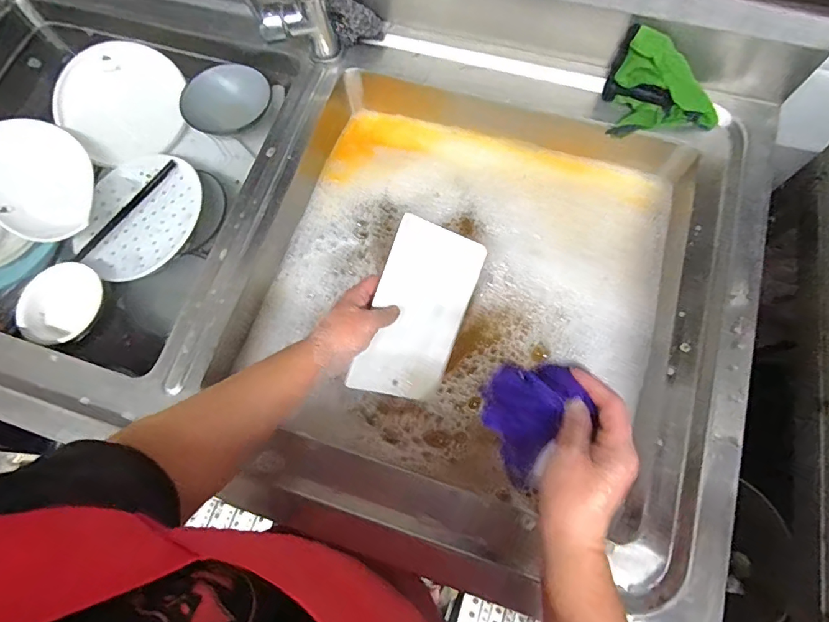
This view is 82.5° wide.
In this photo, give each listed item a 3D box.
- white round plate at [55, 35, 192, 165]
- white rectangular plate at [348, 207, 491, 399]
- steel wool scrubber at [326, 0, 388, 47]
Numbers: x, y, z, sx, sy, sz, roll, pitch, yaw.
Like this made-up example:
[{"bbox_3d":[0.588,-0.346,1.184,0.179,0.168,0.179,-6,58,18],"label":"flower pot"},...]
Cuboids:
[{"bbox_3d":[-0.461,-0.333,0.760,0.186,0.160,0.017,-45,39,-7],"label":"white round plate"},{"bbox_3d":[0.005,0.003,0.591,0.133,0.013,0.216,17,95,-33],"label":"white rectangular plate"},{"bbox_3d":[-0.079,-0.405,0.660,0.075,0.063,0.034,5,71,4],"label":"steel wool scrubber"}]

